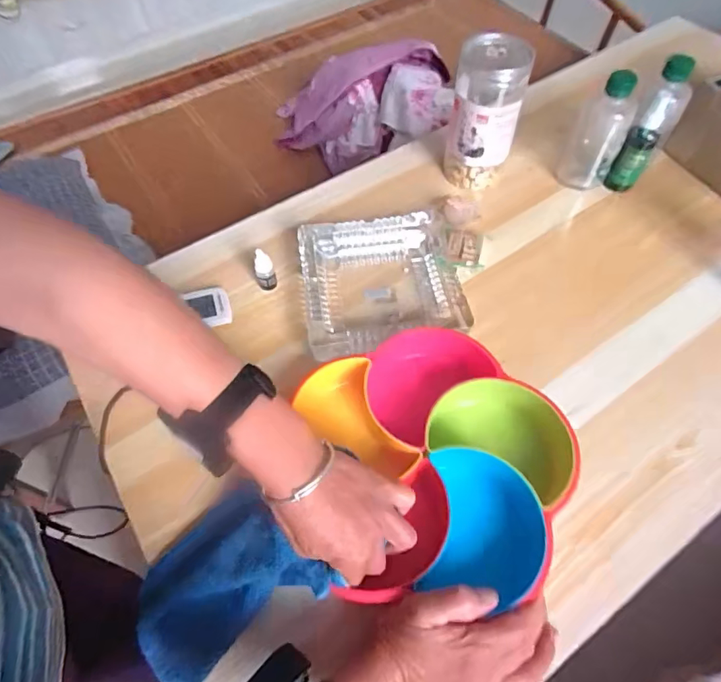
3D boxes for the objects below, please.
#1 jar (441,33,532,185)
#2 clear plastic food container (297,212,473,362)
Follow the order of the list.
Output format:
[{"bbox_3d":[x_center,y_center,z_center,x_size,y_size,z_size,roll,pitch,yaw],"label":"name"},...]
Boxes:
[{"bbox_3d":[0.157,-0.283,0.612,0.082,0.166,0.076,-1,58,1],"label":"jar"},{"bbox_3d":[0.023,-0.065,0.560,0.176,0.042,0.179,-8,58,-3],"label":"clear plastic food container"}]

